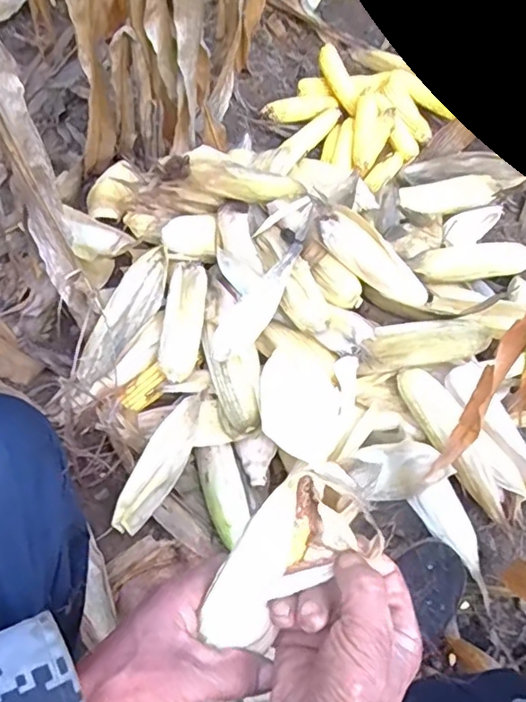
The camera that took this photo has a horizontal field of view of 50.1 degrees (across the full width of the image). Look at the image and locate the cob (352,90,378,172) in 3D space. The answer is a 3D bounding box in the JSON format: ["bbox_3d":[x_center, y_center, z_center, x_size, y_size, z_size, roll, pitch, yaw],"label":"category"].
[{"bbox_3d":[0.215,-0.468,1.196,0.048,0.046,0.215,12,58,3],"label":"cob"}]

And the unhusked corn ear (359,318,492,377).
[{"bbox_3d":[0.242,-0.014,0.865,0.201,0.047,0.064,-11,58,8],"label":"unhusked corn ear"}]

